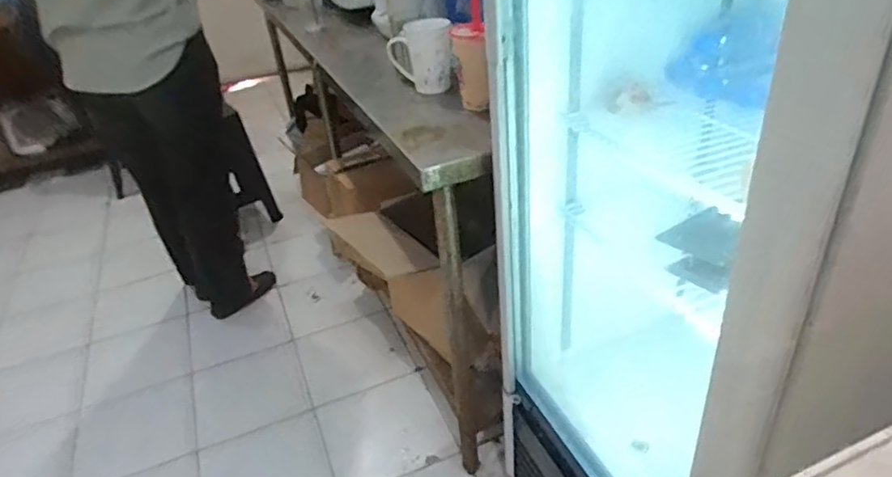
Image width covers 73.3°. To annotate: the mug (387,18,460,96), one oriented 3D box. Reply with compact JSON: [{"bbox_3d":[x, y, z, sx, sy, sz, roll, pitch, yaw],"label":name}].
[{"bbox_3d":[-0.047,-0.351,1.163,0.123,0.126,0.075,-7,33,-1],"label":"mug"}]

